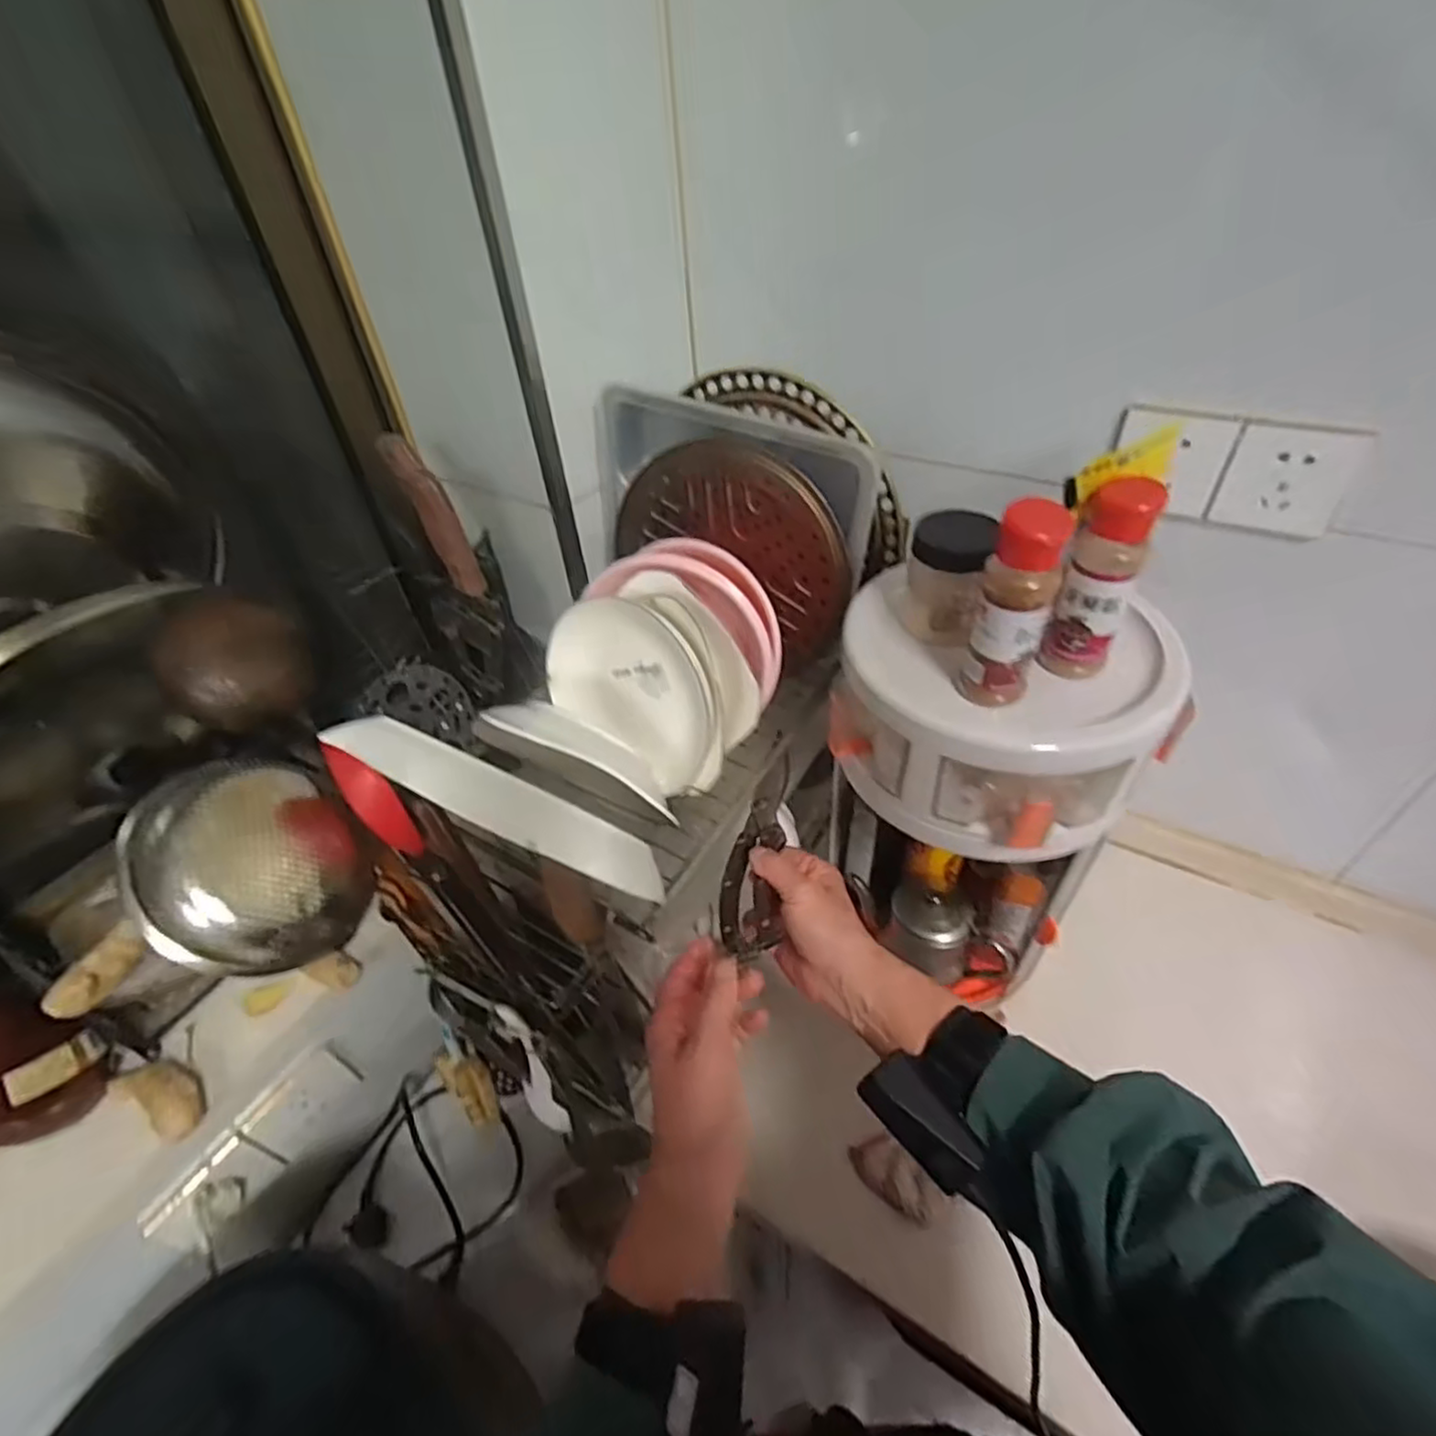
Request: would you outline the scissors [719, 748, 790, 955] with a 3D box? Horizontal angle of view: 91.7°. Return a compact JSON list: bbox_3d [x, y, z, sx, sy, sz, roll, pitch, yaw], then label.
[{"bbox_3d":[0.035,0.097,0.546,0.046,0.021,0.190,5,41,10],"label":"scissors"}]

